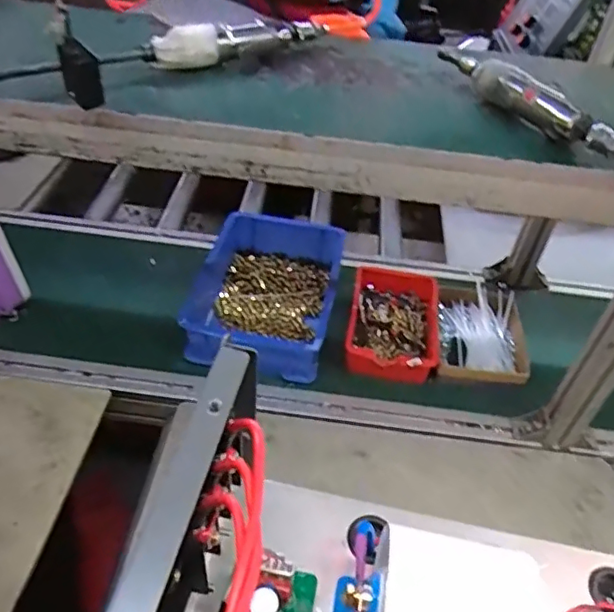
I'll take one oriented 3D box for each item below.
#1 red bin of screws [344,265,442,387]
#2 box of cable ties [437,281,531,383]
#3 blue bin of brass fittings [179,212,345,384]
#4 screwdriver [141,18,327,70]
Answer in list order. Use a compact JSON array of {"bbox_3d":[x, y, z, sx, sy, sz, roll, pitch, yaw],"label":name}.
[{"bbox_3d":[0.135,0.032,0.914,0.138,0.067,0.222,10,42,3],"label":"red bin of screws"},{"bbox_3d":[0.273,0.048,0.918,0.142,0.057,0.202,7,42,0],"label":"box of cable ties"},{"bbox_3d":[-0.068,-0.019,0.932,0.219,0.109,0.308,10,42,3],"label":"blue bin of brass fittings"},{"bbox_3d":[-0.074,-0.315,0.666,0.047,0.038,0.235,35,49,27],"label":"screwdriver"}]

